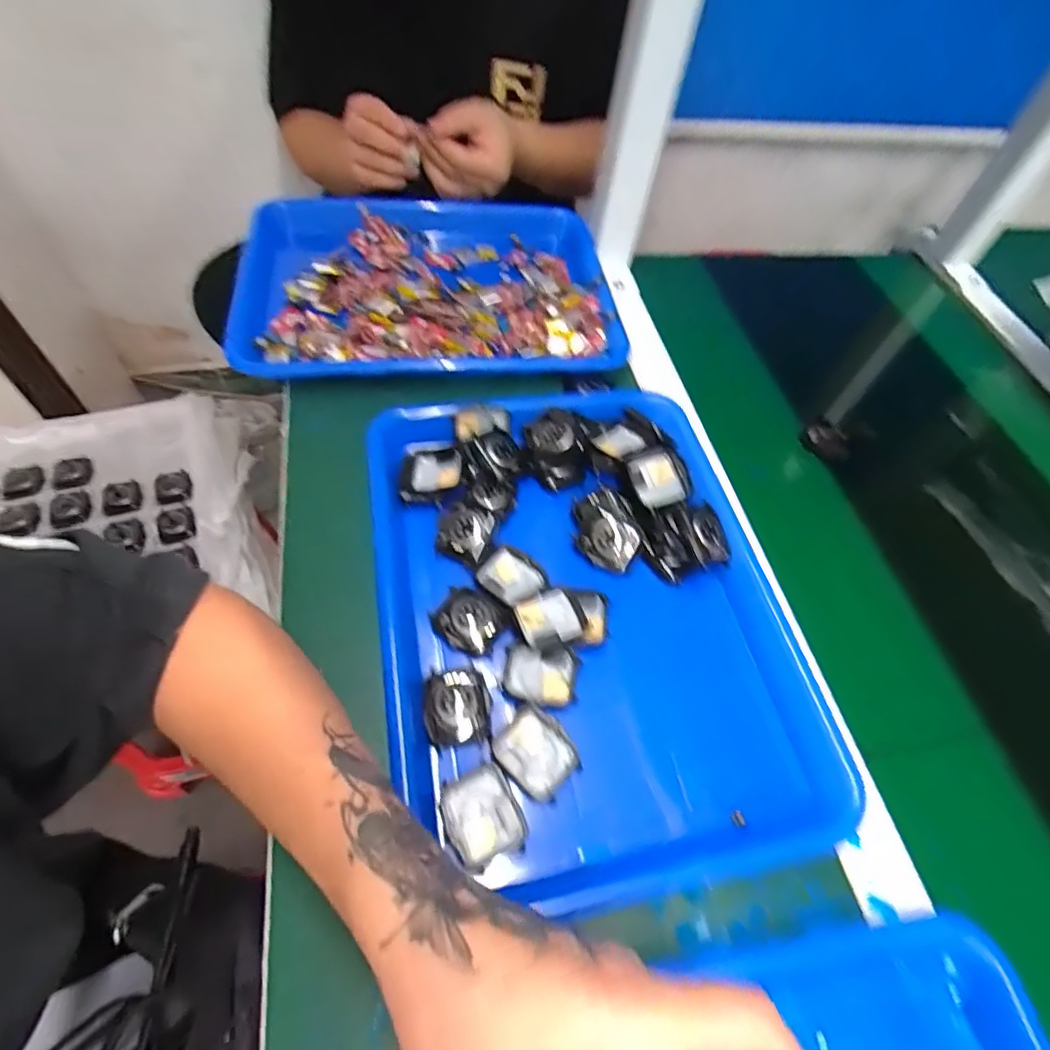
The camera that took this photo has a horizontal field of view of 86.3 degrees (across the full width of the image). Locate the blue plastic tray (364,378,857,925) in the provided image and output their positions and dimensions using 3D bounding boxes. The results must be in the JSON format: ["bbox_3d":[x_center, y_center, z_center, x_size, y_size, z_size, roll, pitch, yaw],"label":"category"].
[{"bbox_3d":[0.034,0.047,0.366,0.250,0.032,0.326,-7,58,-11],"label":"blue plastic tray"}]

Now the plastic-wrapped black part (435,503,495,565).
[{"bbox_3d":[-0.043,0.006,0.384,0.036,0.012,0.034,16,61,8],"label":"plastic-wrapped black part"}]

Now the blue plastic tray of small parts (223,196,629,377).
[{"bbox_3d":[-0.096,-0.225,0.538,0.355,0.049,0.251,-3,57,-8],"label":"blue plastic tray of small parts"}]

